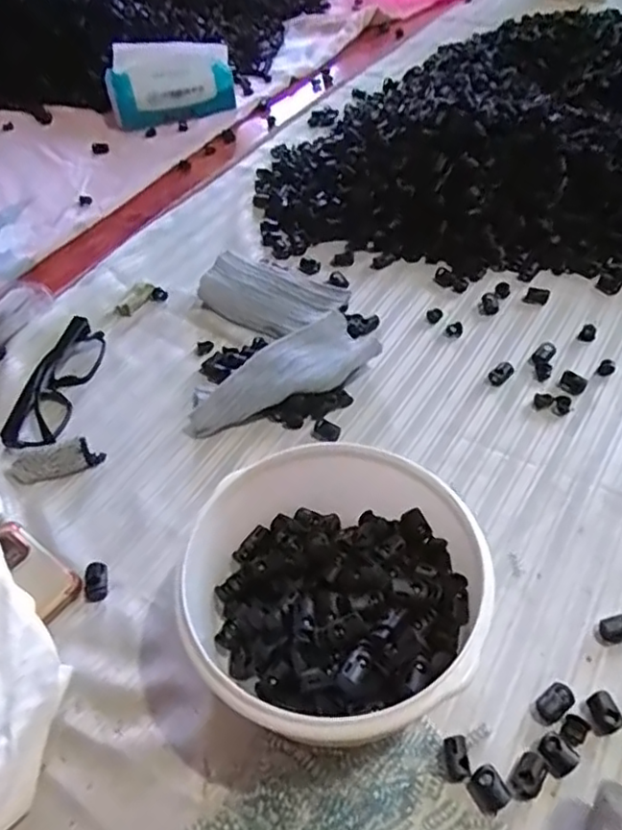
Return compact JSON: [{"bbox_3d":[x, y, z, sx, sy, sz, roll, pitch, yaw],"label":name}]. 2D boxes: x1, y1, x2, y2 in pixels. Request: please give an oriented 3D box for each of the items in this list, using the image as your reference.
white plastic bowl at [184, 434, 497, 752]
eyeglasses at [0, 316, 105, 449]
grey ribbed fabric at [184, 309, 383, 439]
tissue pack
[{"bbox_3d":[0.014,0.103,0.361,0.158,0.081,0.159,-3,48,3],"label":"white plastic bowl"},{"bbox_3d":[-0.213,-0.027,0.534,0.038,0.021,0.132,4,49,9],"label":"eyeglasses"},{"bbox_3d":[-0.020,-0.026,0.503,0.155,0.031,0.056,-33,53,-22],"label":"grey ribbed fabric"},{"bbox_3d":[-0.188,-0.438,0.843,0.166,0.086,0.055,-6,49,-2],"label":"tissue pack"}]

